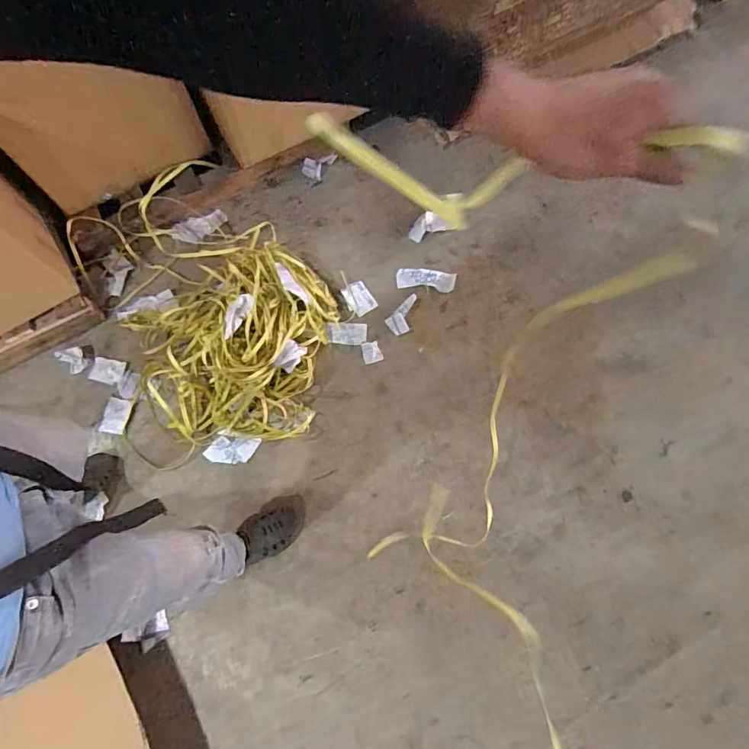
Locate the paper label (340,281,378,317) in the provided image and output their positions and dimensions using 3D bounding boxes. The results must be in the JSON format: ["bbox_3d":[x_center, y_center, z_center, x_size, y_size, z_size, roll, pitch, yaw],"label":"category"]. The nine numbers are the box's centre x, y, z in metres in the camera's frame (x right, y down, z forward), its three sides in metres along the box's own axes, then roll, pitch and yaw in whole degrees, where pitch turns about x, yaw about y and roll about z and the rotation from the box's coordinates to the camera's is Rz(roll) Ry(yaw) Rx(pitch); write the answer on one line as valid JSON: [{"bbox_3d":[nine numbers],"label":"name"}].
[{"bbox_3d":[-0.050,-0.248,1.485,0.091,0.021,0.110,-27,74,-9],"label":"paper label"}]

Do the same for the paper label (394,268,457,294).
[{"bbox_3d":[0.171,-0.314,1.504,0.191,0.026,0.077,5,72,1],"label":"paper label"}]

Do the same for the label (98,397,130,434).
[{"bbox_3d":[-0.801,0.129,1.402,0.078,0.016,0.105,9,73,3],"label":"label"}]

